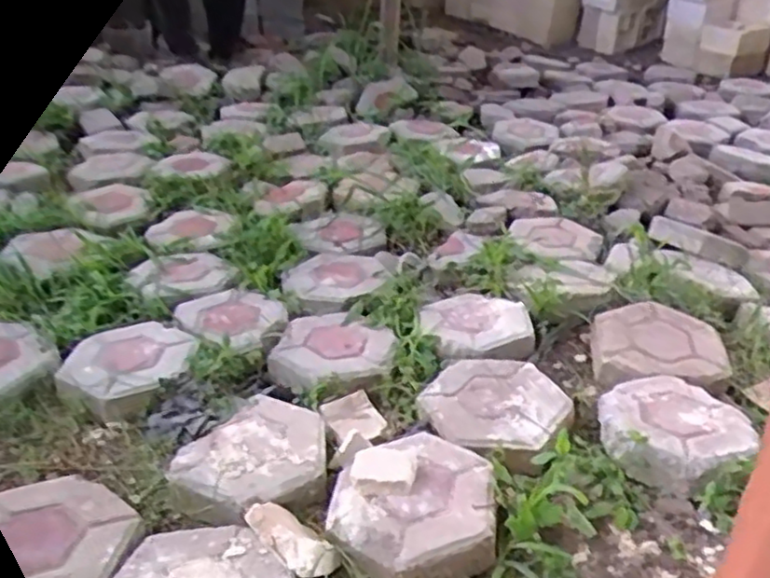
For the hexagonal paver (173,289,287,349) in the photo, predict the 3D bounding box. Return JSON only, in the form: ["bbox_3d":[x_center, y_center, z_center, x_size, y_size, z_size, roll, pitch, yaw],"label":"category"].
[{"bbox_3d":[-0.253,0.039,1.167,0.159,0.021,0.150,25,37,28],"label":"hexagonal paver"}]

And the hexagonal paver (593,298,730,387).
[{"bbox_3d":[0.441,0.079,1.122,0.208,0.044,0.203,6,32,1],"label":"hexagonal paver"}]

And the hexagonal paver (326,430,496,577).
[{"bbox_3d":[0.032,0.259,0.853,0.193,0.052,0.211,4,32,-2],"label":"hexagonal paver"}]

